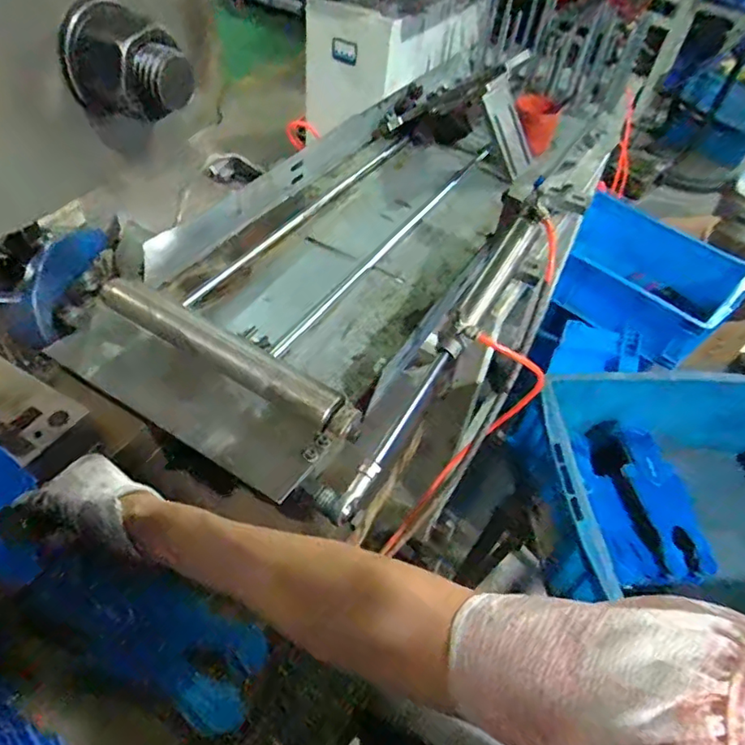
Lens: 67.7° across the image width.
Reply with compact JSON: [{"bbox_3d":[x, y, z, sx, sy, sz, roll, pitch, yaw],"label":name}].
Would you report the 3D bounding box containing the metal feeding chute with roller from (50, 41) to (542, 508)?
[{"bbox_3d":[-0.022,-0.186,0.726,0.315,0.109,0.722,24,50,14],"label":"metal feeding chute with roller"}]

